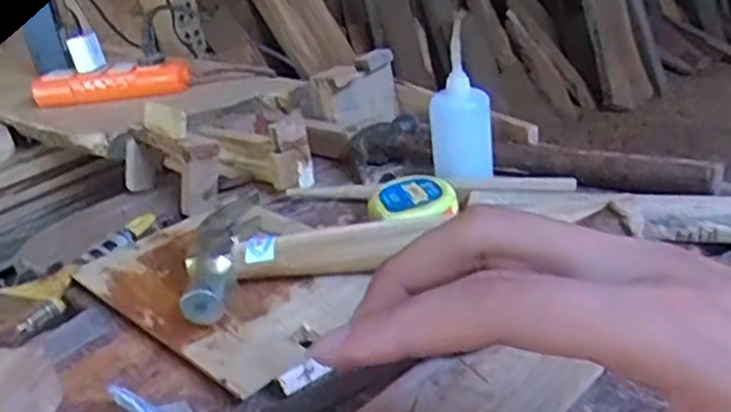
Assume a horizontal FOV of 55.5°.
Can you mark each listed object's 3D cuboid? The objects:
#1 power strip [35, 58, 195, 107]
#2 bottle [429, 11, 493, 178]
[{"bbox_3d":[-0.340,-0.161,0.930,0.211,0.045,0.050,-8,27,-2],"label":"power strip"},{"bbox_3d":[0.078,-0.087,0.569,0.049,0.116,0.045,-1,28,12],"label":"bottle"}]

